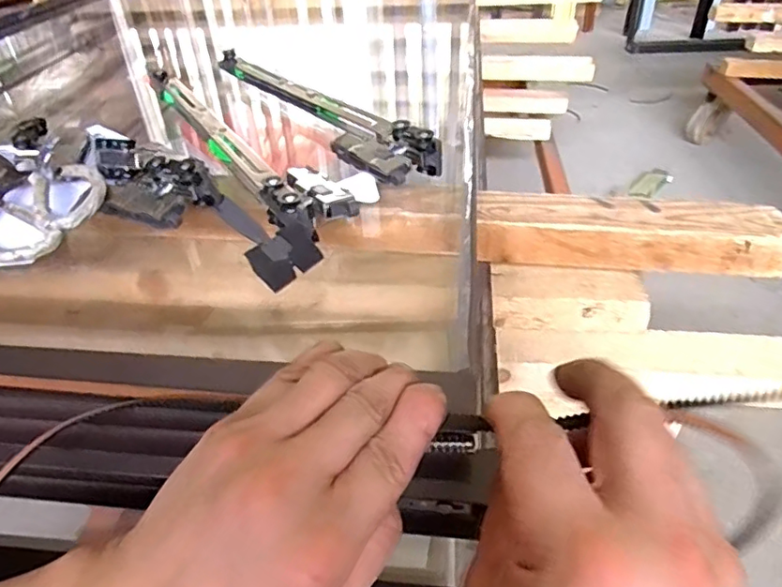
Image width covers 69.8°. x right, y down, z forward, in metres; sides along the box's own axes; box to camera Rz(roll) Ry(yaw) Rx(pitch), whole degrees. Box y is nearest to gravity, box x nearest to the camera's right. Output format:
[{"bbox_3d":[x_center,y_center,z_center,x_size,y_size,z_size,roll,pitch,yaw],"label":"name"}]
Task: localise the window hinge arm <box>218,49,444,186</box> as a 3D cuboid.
[{"bbox_3d":[-0.080,-0.187,0.544,0.060,0.030,0.361,-23,42,-25],"label":"window hinge arm"}]

